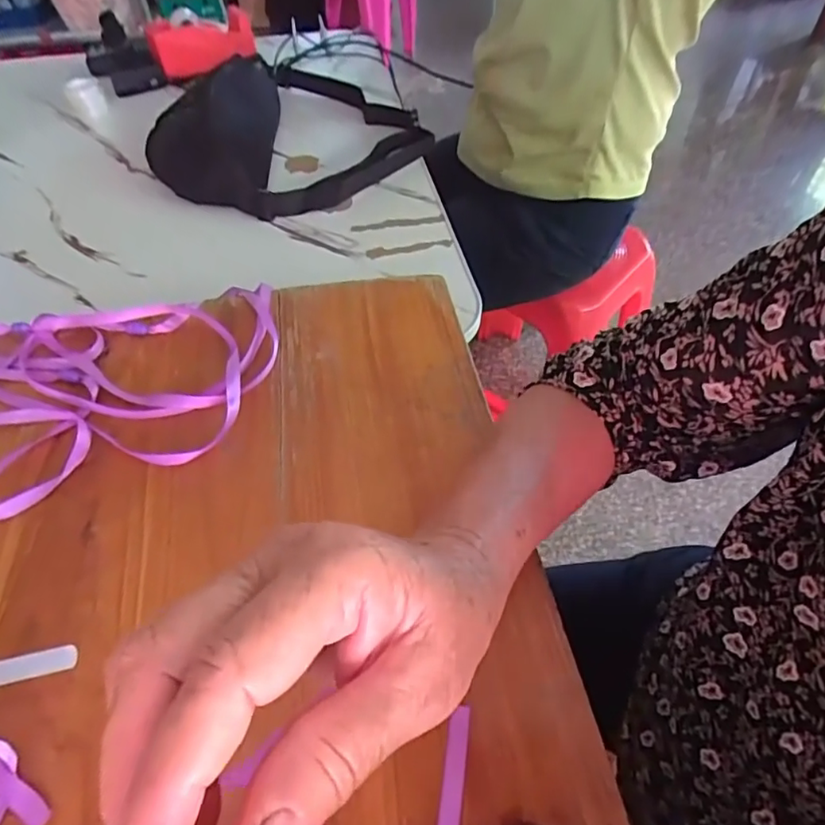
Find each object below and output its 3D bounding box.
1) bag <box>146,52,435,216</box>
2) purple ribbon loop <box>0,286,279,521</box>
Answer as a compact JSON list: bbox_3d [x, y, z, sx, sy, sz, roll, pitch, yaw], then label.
[{"bbox_3d":[-0.132,-0.369,0.686,0.272,0.079,0.322,22,56,19],"label":"bag"},{"bbox_3d":[-0.236,-0.017,0.405,0.279,0.013,0.174,-13,52,-9],"label":"purple ribbon loop"}]

